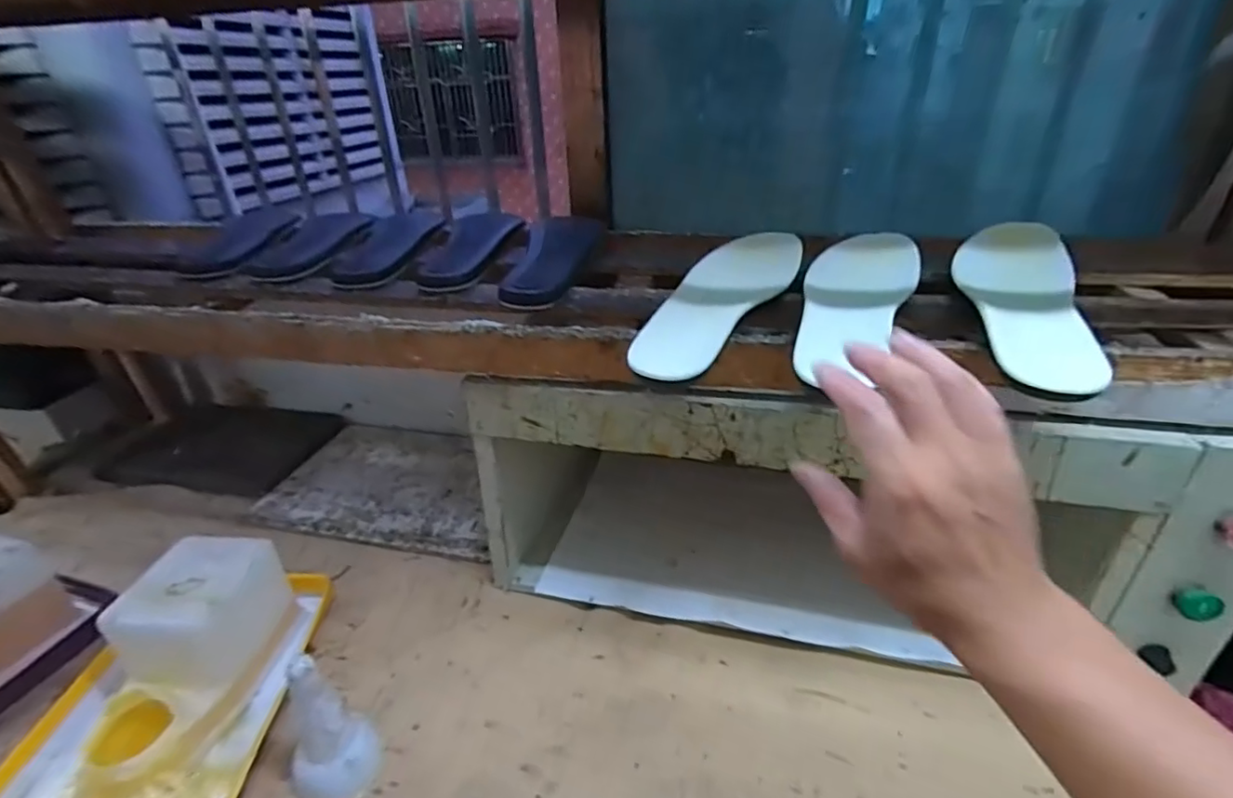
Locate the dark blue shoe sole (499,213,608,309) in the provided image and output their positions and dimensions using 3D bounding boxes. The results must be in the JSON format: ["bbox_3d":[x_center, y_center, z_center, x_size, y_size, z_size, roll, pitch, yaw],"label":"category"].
[{"bbox_3d":[-0.065,-0.150,0.611,0.075,0.045,0.165,4,33,10],"label":"dark blue shoe sole"}]

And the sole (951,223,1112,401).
[{"bbox_3d":[0.322,-0.084,0.462,0.086,0.042,0.246,13,35,22],"label":"sole"}]

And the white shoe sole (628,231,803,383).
[{"bbox_3d":[0.089,-0.092,0.510,0.084,0.018,0.254,23,45,26],"label":"white shoe sole"}]

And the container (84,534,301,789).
[{"bbox_3d":[-0.416,0.239,0.553,0.096,0.132,0.198,5,33,12],"label":"container"}]

